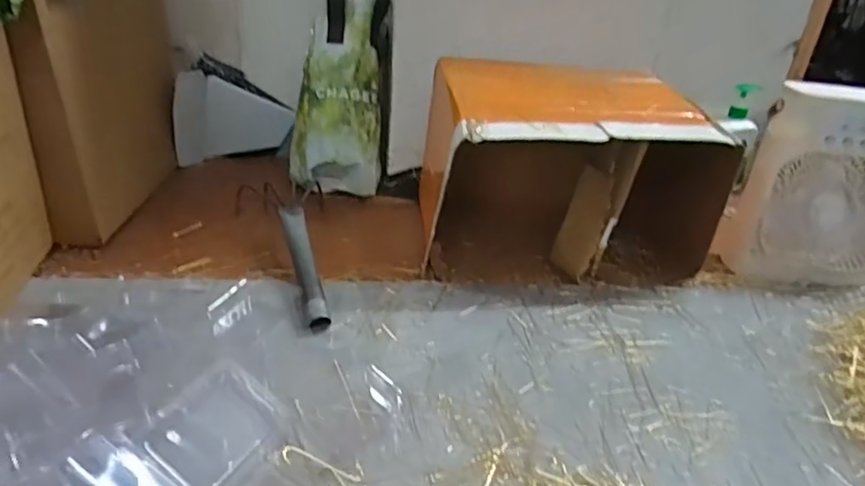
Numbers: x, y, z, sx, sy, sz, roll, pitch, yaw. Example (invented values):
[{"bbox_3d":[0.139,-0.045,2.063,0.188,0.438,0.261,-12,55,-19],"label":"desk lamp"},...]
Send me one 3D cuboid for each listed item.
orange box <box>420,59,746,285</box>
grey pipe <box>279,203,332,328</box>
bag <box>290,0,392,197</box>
[{"bbox_3d":[0.163,-0.079,0.784,0.343,0.234,0.214,1,30,-11],"label":"orange box"},{"bbox_3d":[-0.146,0.019,0.677,0.027,0.033,0.209,-4,32,-19],"label":"grey pipe"},{"bbox_3d":[-0.123,-0.232,0.869,0.127,0.319,0.078,8,4,2],"label":"bag"}]

